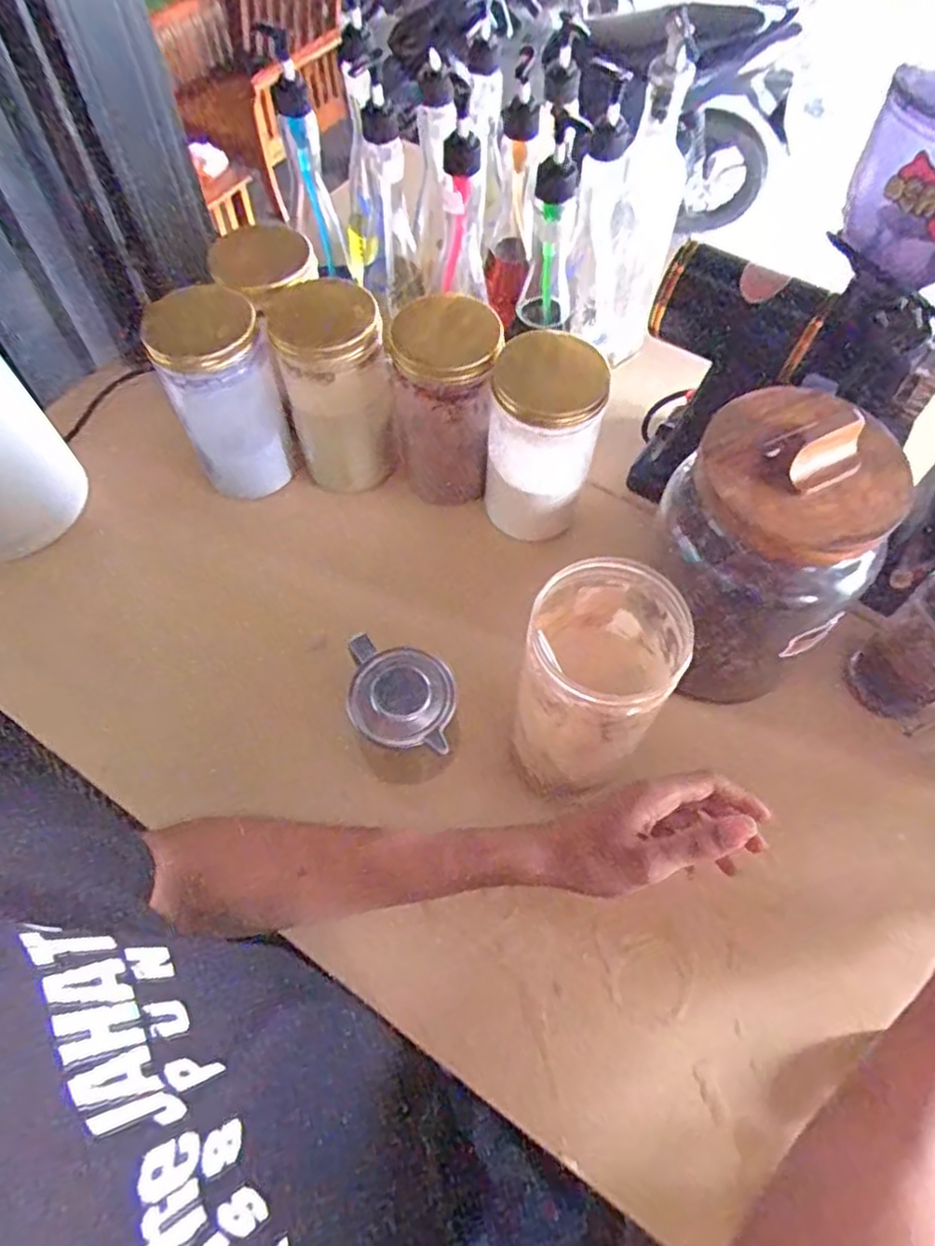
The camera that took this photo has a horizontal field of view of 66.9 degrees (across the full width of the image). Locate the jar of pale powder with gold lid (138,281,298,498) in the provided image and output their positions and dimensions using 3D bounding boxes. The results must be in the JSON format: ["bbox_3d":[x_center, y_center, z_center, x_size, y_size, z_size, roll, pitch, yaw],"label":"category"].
[{"bbox_3d":[-0.207,-0.192,0.614,0.085,0.185,0.079,0,61,-1],"label":"jar of pale powder with gold lid"}]

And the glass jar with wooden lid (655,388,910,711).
[{"bbox_3d":[0.205,-0.045,0.509,0.128,0.218,0.137,-20,63,-12],"label":"glass jar with wooden lid"}]

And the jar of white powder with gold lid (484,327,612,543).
[{"bbox_3d":[0.063,-0.146,0.606,0.090,0.161,0.073,7,61,3],"label":"jar of white powder with gold lid"}]

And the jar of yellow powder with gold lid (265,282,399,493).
[{"bbox_3d":[-0.118,-0.212,0.643,0.088,0.162,0.096,0,61,-1],"label":"jar of yellow powder with gold lid"}]

